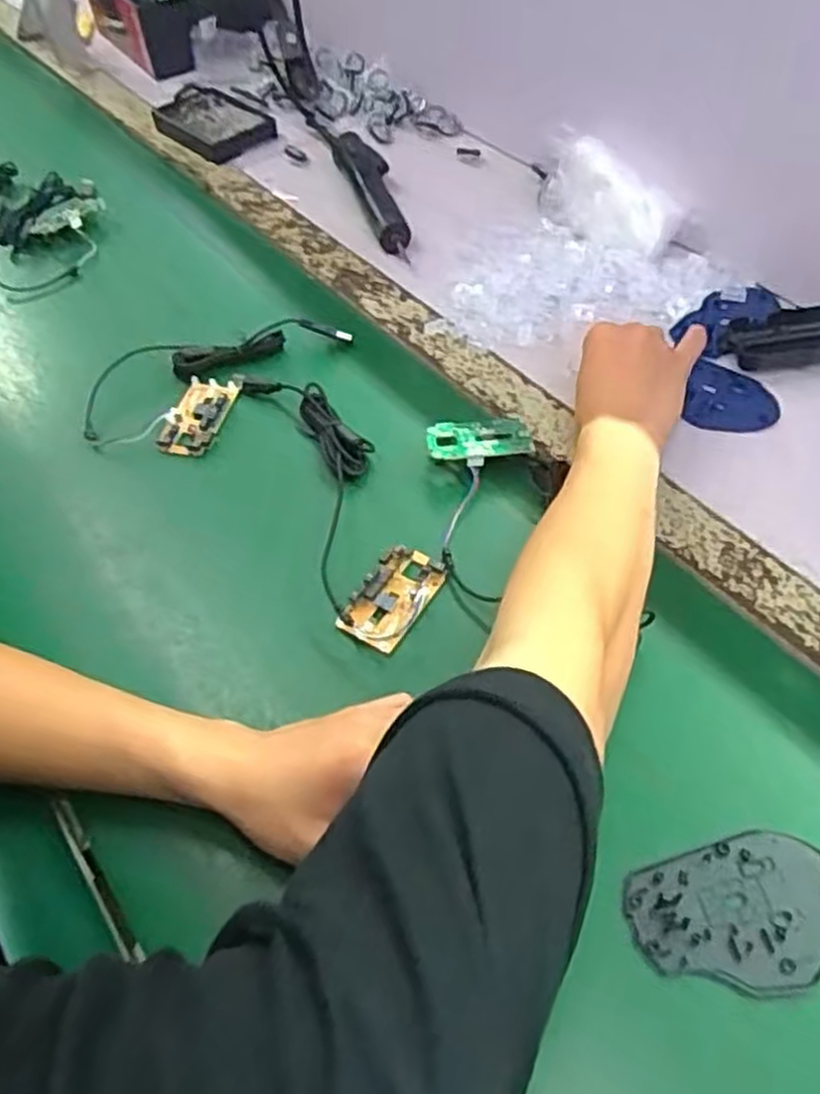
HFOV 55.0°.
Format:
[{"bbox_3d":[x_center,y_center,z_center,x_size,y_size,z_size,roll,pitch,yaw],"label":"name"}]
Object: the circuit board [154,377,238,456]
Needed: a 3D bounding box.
[{"bbox_3d":[-0.177,-0.109,0.656,0.049,0.010,0.082,8,55,11],"label":"circuit board"}]

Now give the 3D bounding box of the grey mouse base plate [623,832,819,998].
[{"bbox_3d":[0.169,0.189,0.402,0.107,0.015,0.070,-16,54,-7],"label":"grey mouse base plate"}]

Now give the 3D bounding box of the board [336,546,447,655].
[{"bbox_3d":[-0.011,0.033,0.527,0.046,0.019,0.076,24,59,21],"label":"board"}]

